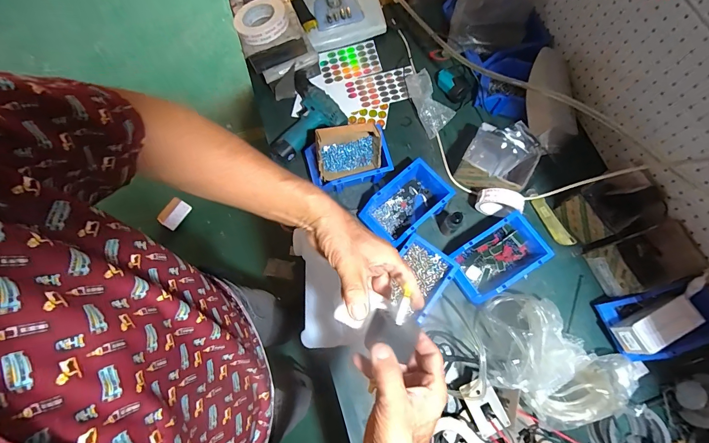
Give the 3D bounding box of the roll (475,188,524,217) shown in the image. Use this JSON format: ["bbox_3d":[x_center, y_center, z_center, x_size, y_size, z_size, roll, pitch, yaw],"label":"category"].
[{"bbox_3d":[0.311,-0.037,0.720,0.091,0.081,0.041,14,74,6],"label":"roll"}]

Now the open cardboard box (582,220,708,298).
[{"bbox_3d":[0.570,0.077,0.665,0.146,0.095,0.108,-21,74,-4],"label":"open cardboard box"}]

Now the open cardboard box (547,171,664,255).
[{"bbox_3d":[0.528,-0.025,0.691,0.154,0.110,0.127,-20,74,-4],"label":"open cardboard box"}]

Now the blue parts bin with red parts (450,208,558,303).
[{"bbox_3d":[0.293,0.076,0.691,0.194,0.062,0.116,-31,75,-7],"label":"blue parts bin with red parts"}]

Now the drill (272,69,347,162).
[{"bbox_3d":[-0.144,-0.262,0.826,0.190,0.062,0.189,-36,75,-8],"label":"drill"}]

